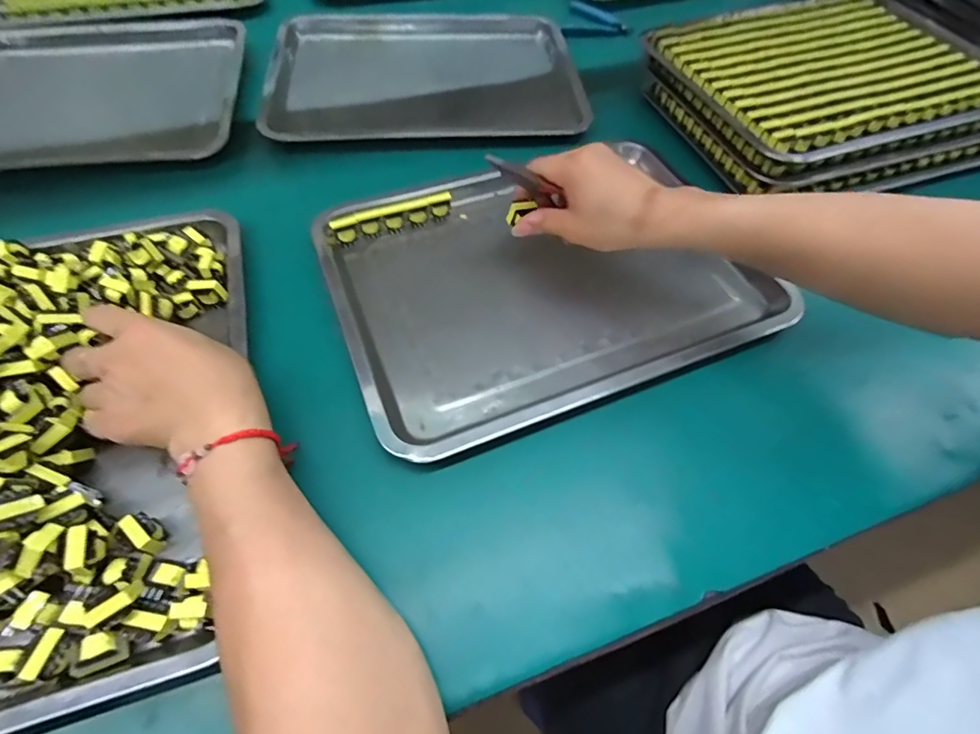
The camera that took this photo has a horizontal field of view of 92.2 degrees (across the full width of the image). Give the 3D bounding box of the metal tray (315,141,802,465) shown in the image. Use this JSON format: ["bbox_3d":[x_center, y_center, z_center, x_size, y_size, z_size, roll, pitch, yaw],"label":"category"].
[{"bbox_3d":[0.055,-0.097,0.460,0.397,0.040,0.304,-19,61,-13],"label":"metal tray"}]

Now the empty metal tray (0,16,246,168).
[{"bbox_3d":[-0.514,-0.337,0.562,0.410,0.023,0.314,-8,59,-7],"label":"empty metal tray"}]

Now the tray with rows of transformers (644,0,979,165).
[{"bbox_3d":[0.420,-0.357,0.553,0.407,0.022,0.263,-16,61,-12],"label":"tray with rows of transformers"}]

